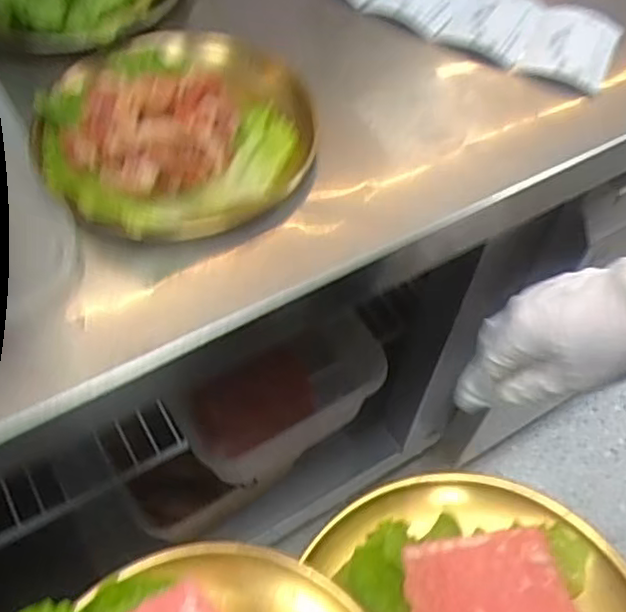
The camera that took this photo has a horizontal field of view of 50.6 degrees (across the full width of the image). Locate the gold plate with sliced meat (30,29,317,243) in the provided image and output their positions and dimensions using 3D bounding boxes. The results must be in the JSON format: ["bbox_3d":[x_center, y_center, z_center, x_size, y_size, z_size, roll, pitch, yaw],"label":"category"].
[{"bbox_3d":[-0.081,-0.112,0.392,0.159,0.042,0.167,0,56,-1],"label":"gold plate with sliced meat"}]

